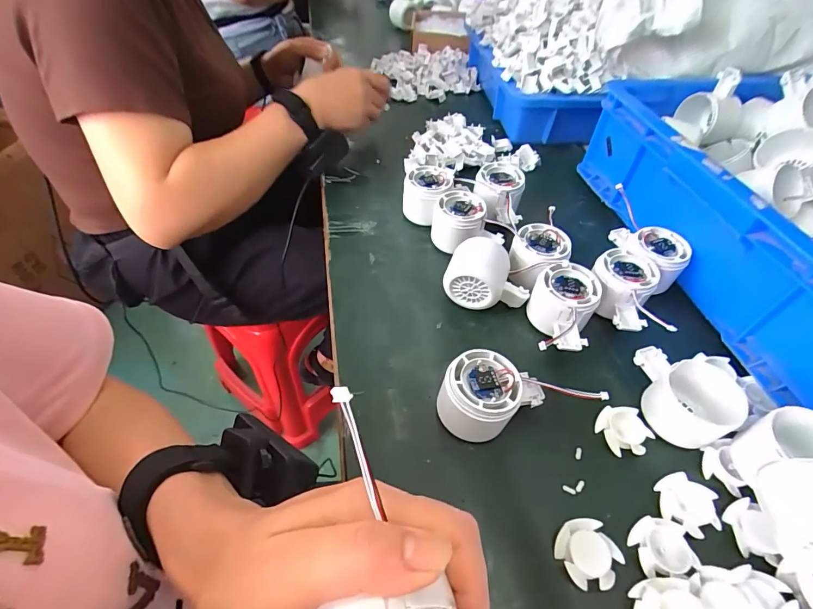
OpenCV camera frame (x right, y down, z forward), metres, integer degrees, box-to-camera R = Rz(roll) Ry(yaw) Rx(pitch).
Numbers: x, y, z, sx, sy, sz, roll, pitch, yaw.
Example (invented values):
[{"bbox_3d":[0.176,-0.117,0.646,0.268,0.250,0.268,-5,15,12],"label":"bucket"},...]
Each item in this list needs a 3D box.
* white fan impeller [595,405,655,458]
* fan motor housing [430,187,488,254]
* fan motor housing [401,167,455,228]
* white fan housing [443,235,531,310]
[{"bbox_3d":[0.180,0.104,0.332,0.038,0.008,0.040,1,50,-1],"label":"white fan impeller"},{"bbox_3d":[0.058,-0.093,0.464,0.059,0.051,0.064,12,50,6],"label":"fan motor housing"},{"bbox_3d":[0.028,-0.132,0.487,0.054,0.052,0.055,1,50,-1],"label":"fan motor housing"},{"bbox_3d":[0.082,-0.027,0.400,0.081,0.059,0.052,22,53,15],"label":"white fan housing"}]

